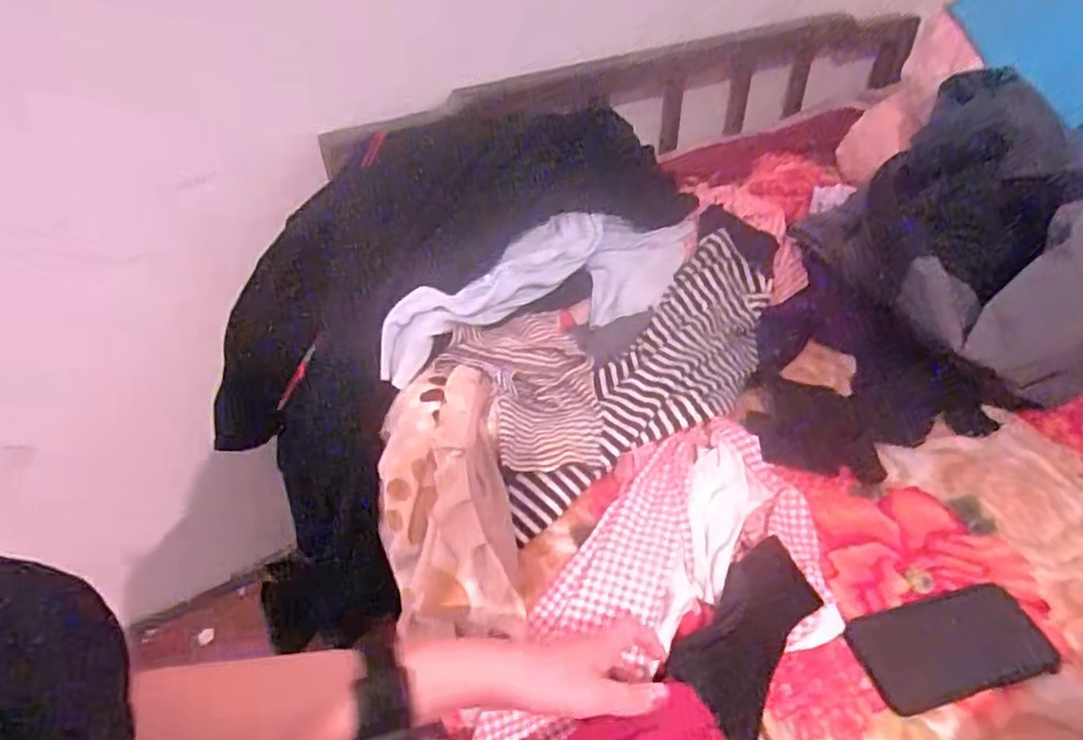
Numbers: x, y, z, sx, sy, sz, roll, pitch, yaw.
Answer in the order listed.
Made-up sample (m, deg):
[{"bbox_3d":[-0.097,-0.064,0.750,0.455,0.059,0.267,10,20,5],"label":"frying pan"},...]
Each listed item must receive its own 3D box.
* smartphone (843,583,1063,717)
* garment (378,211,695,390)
[{"bbox_3d":[0.342,0.227,0.579,0.166,0.006,0.080,-10,42,-12],"label":"smartphone"},{"bbox_3d":[0.015,-0.110,0.849,0.462,0.094,0.128,-18,44,-20],"label":"garment"}]

